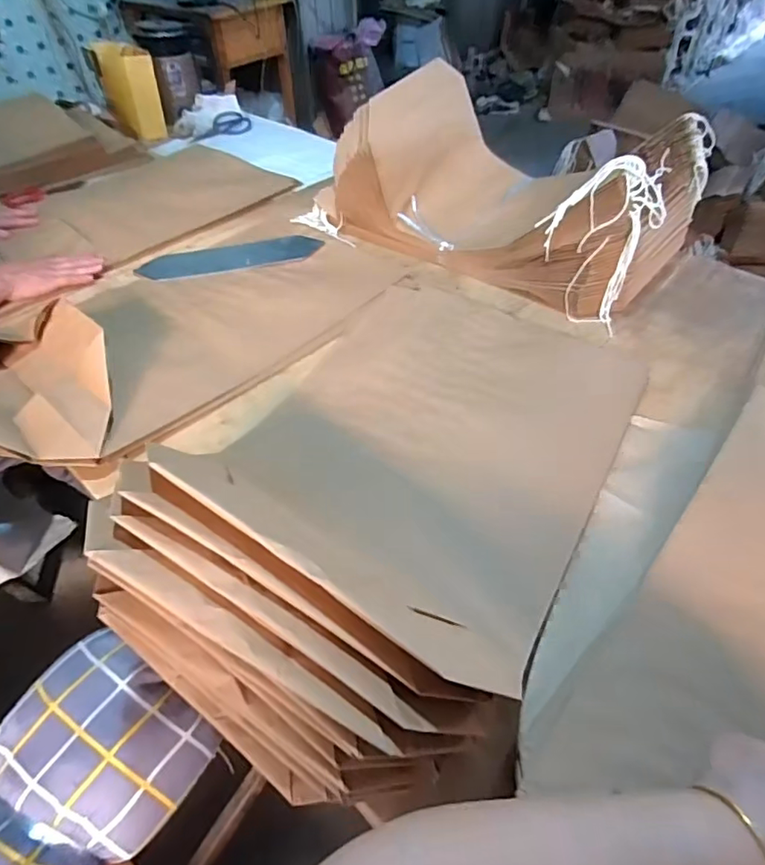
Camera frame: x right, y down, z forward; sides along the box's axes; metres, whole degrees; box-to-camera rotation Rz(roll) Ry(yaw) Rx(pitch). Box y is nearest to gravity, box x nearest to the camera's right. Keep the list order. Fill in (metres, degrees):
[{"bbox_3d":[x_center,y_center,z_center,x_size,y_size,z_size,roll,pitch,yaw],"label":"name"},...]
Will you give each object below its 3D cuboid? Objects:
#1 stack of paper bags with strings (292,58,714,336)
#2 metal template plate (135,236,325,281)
[{"bbox_3d":[0.227,-0.490,1.019,0.641,0.228,0.439,27,53,26],"label":"stack of paper bags with strings"},{"bbox_3d":[-0.279,-0.327,1.015,0.335,0.010,0.112,-12,47,-8],"label":"metal template plate"}]

